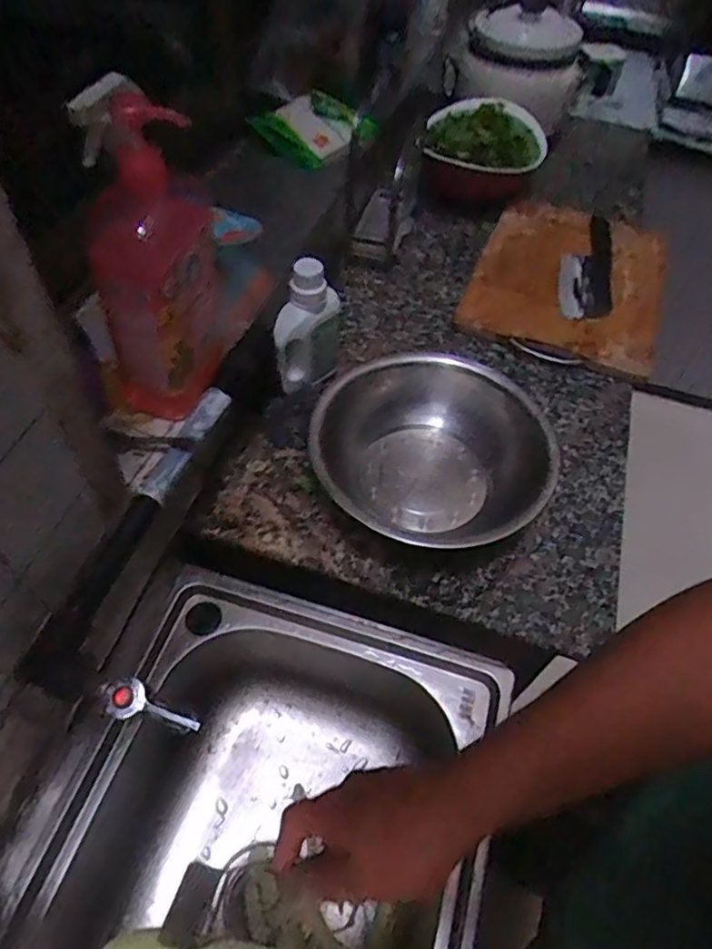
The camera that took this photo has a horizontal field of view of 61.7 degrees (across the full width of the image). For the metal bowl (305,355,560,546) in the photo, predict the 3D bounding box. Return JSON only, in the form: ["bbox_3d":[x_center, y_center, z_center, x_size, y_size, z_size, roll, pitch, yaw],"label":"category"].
[{"bbox_3d":[0.096,-0.020,0.715,0.265,0.084,0.261,2,53,-3],"label":"metal bowl"}]

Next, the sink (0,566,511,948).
[{"bbox_3d":[-0.101,0.403,0.570,0.363,0.195,0.527,17,54,8],"label":"sink"}]

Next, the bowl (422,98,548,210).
[{"bbox_3d":[0.239,-0.613,1.139,0.230,0.125,0.250,14,53,6],"label":"bowl"}]

